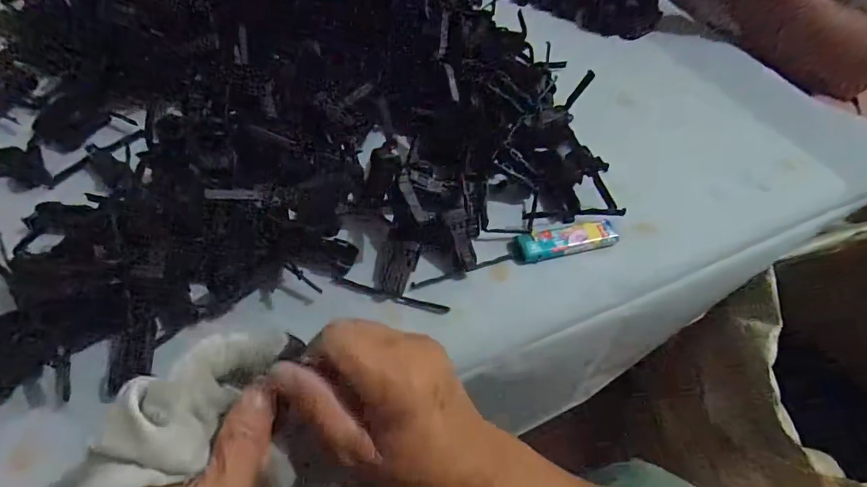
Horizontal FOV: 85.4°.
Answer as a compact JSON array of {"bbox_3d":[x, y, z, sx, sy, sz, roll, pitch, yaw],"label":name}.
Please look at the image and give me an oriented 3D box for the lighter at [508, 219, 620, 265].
[{"bbox_3d":[0.099,-0.001,0.360,0.082,0.011,0.024,-9,54,-11],"label":"lighter"}]

